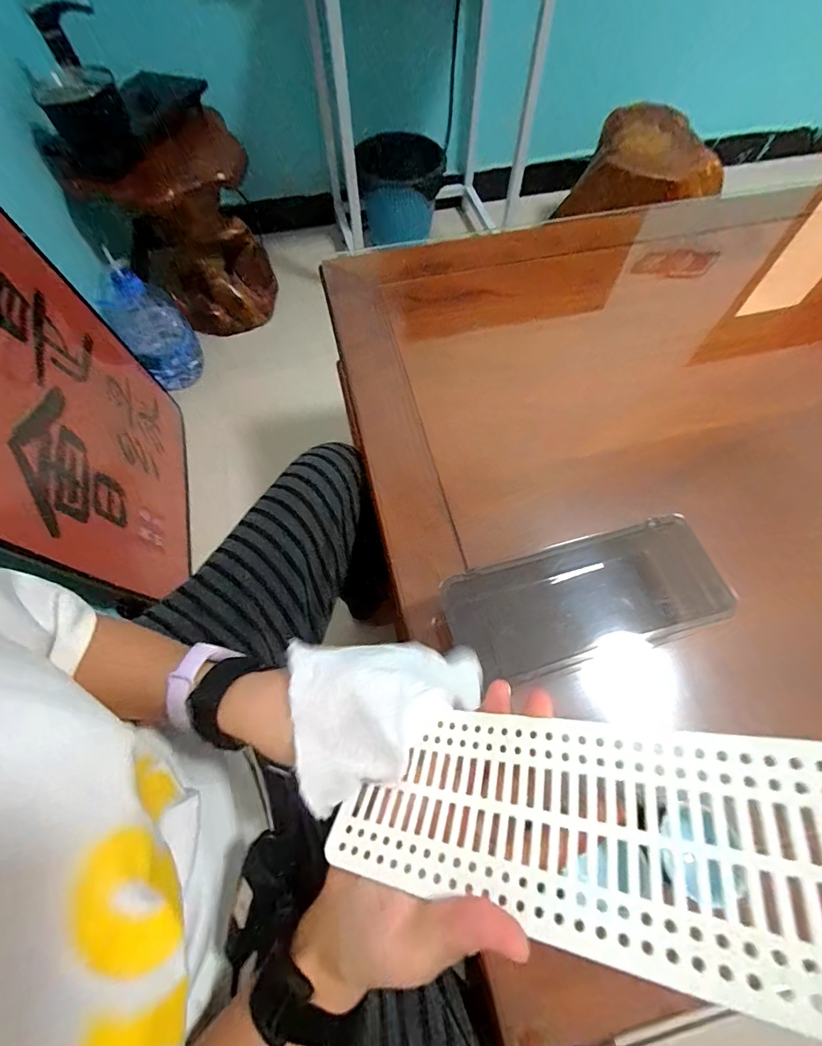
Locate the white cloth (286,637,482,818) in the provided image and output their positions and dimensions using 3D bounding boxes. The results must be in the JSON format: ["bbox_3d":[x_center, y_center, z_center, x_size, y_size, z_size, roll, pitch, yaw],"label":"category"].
[{"bbox_3d":[-0.009,0.117,0.285,0.116,0.061,0.094,-10,64,-5],"label":"white cloth"}]

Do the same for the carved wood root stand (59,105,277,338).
[{"bbox_3d":[-0.586,-0.754,1.210,0.375,0.476,0.296,-36,69,-16],"label":"carved wood root stand"}]

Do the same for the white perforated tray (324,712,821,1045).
[{"bbox_3d":[0.067,0.135,0.204,0.230,0.008,0.084,-10,48,32],"label":"white perforated tray"}]

